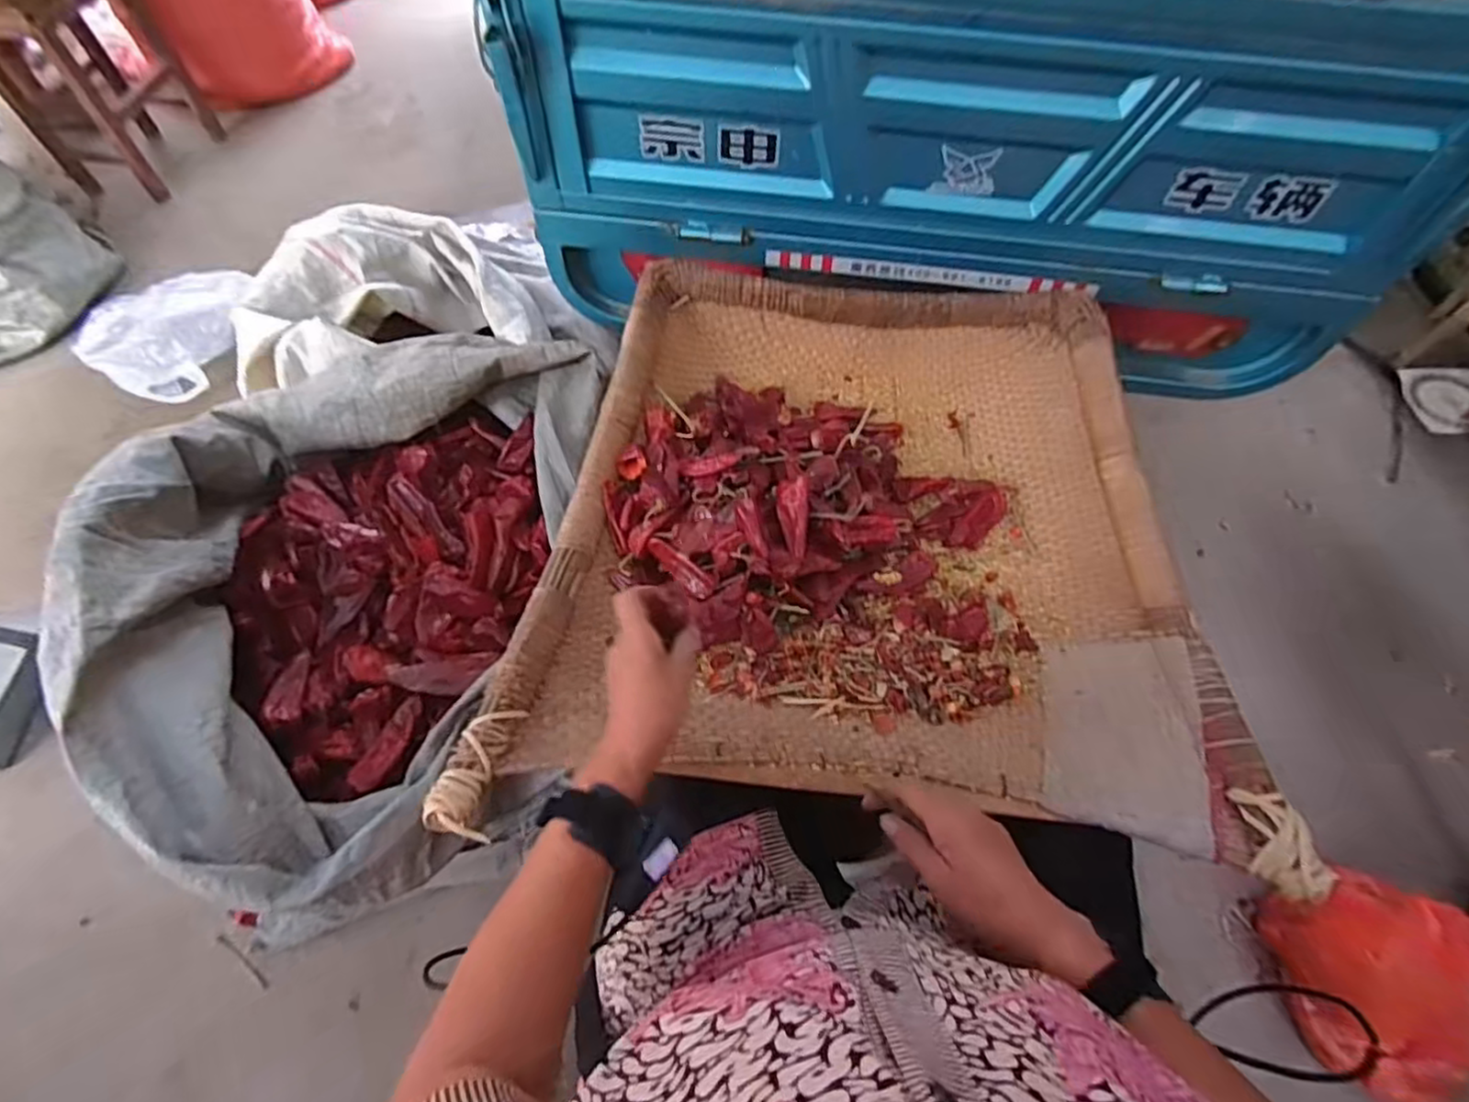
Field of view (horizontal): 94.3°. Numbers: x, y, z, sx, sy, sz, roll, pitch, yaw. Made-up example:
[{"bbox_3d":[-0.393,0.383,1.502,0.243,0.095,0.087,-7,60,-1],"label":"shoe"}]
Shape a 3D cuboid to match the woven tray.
[{"bbox_3d":[0.134,-0.025,0.717,0.617,0.159,0.647,7,63,3],"label":"woven tray"}]

